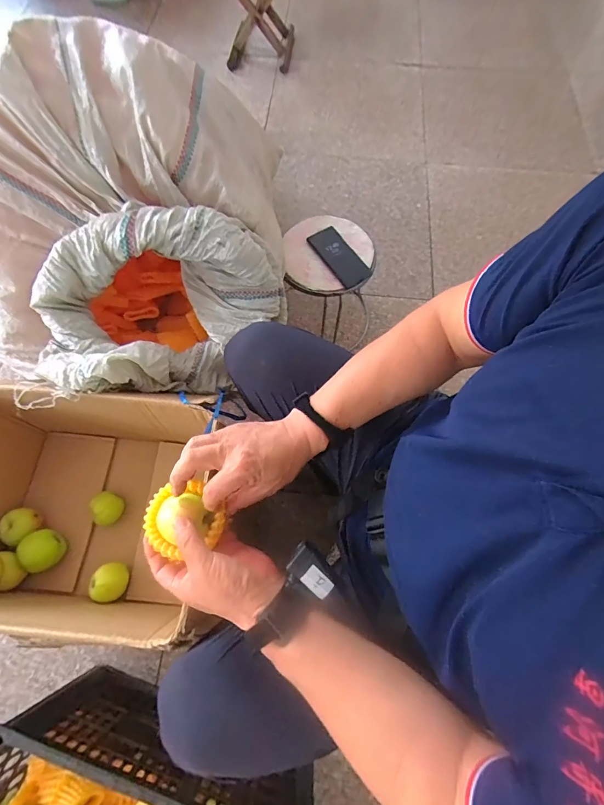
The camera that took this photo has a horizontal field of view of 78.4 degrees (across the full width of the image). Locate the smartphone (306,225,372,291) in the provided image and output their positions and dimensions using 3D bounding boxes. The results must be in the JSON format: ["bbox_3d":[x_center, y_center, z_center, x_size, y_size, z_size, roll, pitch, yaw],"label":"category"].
[{"bbox_3d":[0.088,-0.338,0.854,0.076,0.015,0.169,-31,72,-12],"label":"smartphone"}]

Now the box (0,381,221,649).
[{"bbox_3d":[-0.337,0.183,0.599,0.395,0.221,0.343,5,69,2],"label":"box"}]

